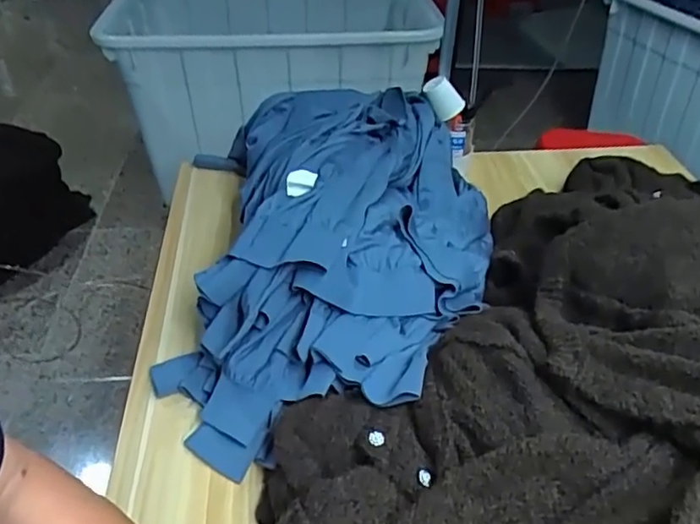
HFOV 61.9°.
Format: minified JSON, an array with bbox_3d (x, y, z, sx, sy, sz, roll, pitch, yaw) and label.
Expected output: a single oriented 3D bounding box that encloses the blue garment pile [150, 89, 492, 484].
[{"bbox_3d":[-0.017,-0.053,0.851,0.447,0.175,0.685,3,40,2],"label":"blue garment pile"}]

